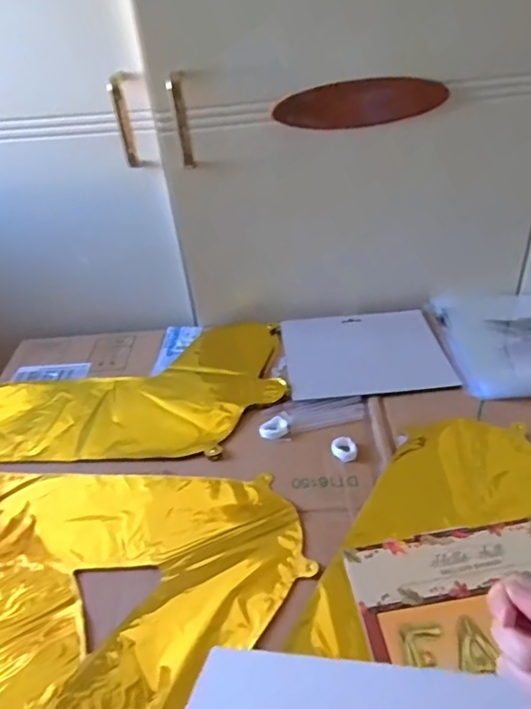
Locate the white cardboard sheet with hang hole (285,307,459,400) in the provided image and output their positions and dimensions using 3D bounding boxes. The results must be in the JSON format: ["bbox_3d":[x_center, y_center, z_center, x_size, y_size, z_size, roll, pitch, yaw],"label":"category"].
[{"bbox_3d":[0.121,-0.005,0.671,0.191,0.010,0.166,-6,38,-1],"label":"white cardboard sheet with hang hole"}]

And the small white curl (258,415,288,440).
[{"bbox_3d":[0.008,0.080,0.586,0.032,0.008,0.026,-19,40,-17],"label":"small white curl"}]

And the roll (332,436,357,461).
[{"bbox_3d":[0.081,0.097,0.544,0.026,0.011,0.025,-3,38,3],"label":"roll"}]

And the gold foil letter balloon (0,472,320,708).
[{"bbox_3d":[-0.134,0.197,0.455,0.330,0.036,0.386,-24,44,-20],"label":"gold foil letter balloon"}]

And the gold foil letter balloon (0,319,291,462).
[{"bbox_3d":[-0.184,0.036,0.660,0.399,0.017,0.244,-3,38,3],"label":"gold foil letter balloon"}]

